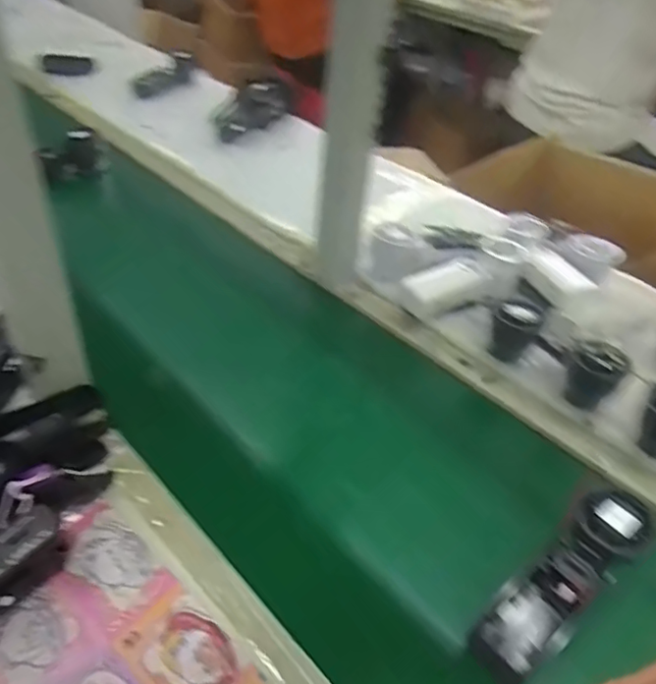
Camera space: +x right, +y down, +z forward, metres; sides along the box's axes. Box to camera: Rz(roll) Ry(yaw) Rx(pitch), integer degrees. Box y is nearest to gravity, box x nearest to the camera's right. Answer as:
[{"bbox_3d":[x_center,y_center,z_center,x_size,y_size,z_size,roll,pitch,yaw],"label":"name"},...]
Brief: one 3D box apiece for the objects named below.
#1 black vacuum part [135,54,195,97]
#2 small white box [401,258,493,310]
[{"bbox_3d":[-0.333,-0.547,1.195,0.153,0.057,0.040,-37,54,-20],"label":"black vacuum part"},{"bbox_3d":[0.133,-0.060,0.658,0.101,0.036,0.052,-23,48,-30],"label":"small white box"}]

